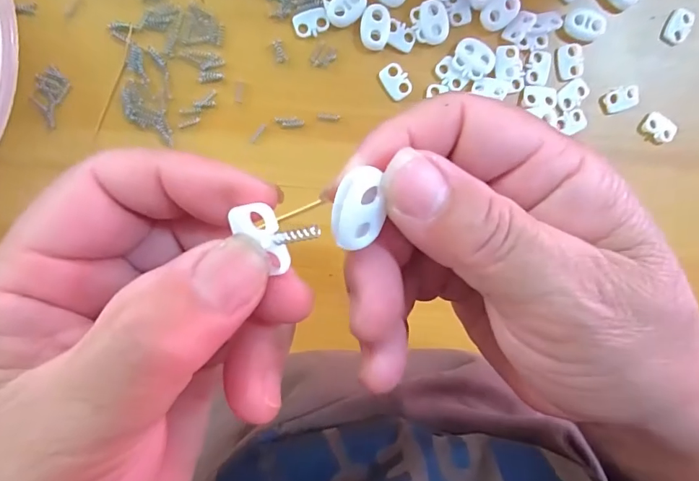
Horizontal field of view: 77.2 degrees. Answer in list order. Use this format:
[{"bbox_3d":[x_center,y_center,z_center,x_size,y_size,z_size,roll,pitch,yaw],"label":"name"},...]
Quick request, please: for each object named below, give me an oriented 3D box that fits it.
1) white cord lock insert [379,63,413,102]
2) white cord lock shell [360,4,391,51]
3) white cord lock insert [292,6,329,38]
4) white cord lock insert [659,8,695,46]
[{"bbox_3d":[0.025,-0.084,0.232,0.013,0.004,0.019,-30,97,-2],"label":"white cord lock insert"},{"bbox_3d":[0.014,-0.111,0.229,0.015,0.004,0.022,7,94,-6],"label":"white cord lock shell"},{"bbox_3d":[-0.020,-0.113,0.227,0.018,0.004,0.013,-17,96,-3],"label":"white cord lock insert"},{"bbox_3d":[0.183,-0.120,0.244,0.014,0.005,0.019,32,92,-7],"label":"white cord lock insert"}]

